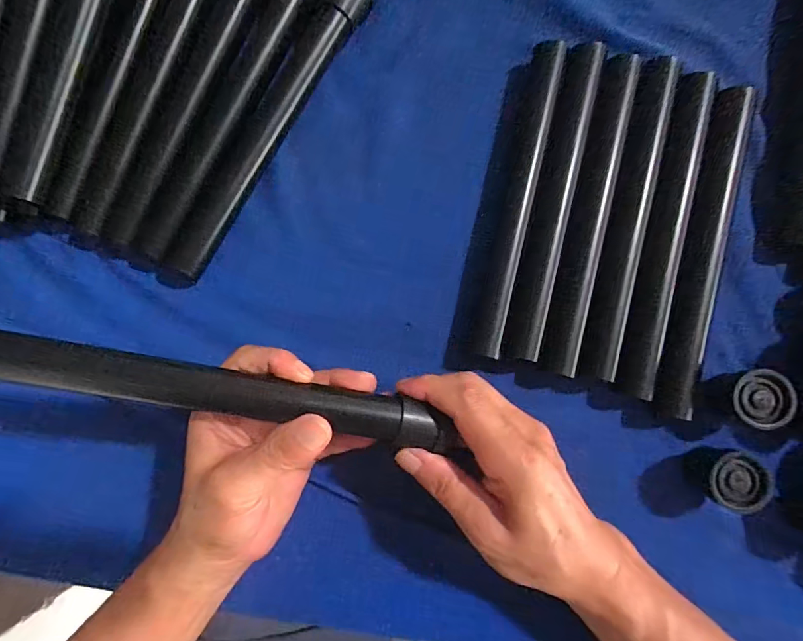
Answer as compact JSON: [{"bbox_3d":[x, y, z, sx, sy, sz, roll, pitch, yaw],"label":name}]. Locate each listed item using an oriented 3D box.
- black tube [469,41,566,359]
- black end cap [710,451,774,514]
[{"bbox_3d":[0.080,-0.083,0.306,0.022,0.020,0.218,13,87,4],"label":"black tube"},{"bbox_3d":[0.206,0.098,0.275,0.035,0.028,0.034,0,86,4],"label":"black end cap"}]

